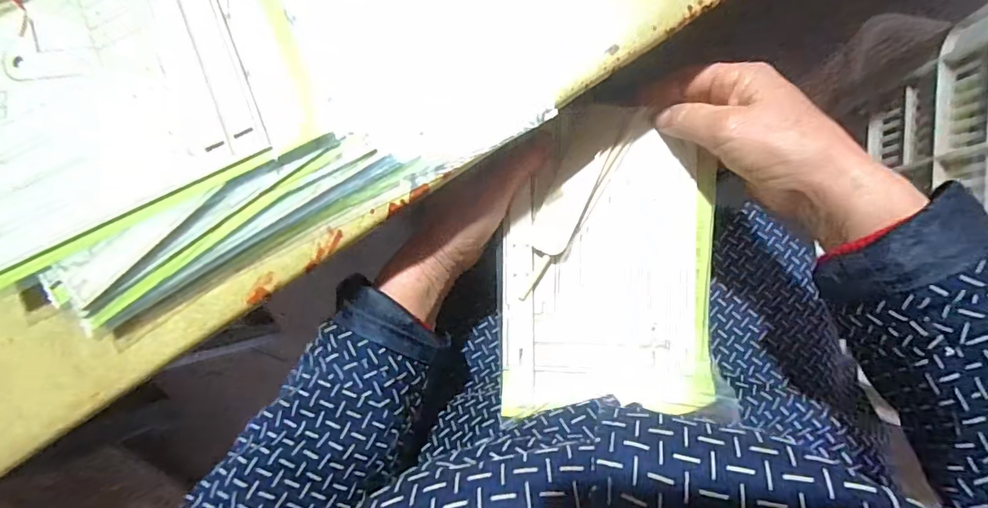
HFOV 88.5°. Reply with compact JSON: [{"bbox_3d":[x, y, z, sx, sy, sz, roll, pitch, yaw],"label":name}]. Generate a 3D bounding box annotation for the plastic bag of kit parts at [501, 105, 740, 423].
[{"bbox_3d":[0.077,0.007,0.343,0.142,0.019,0.202,-2,89,5],"label":"plastic bag of kit parts"}]

